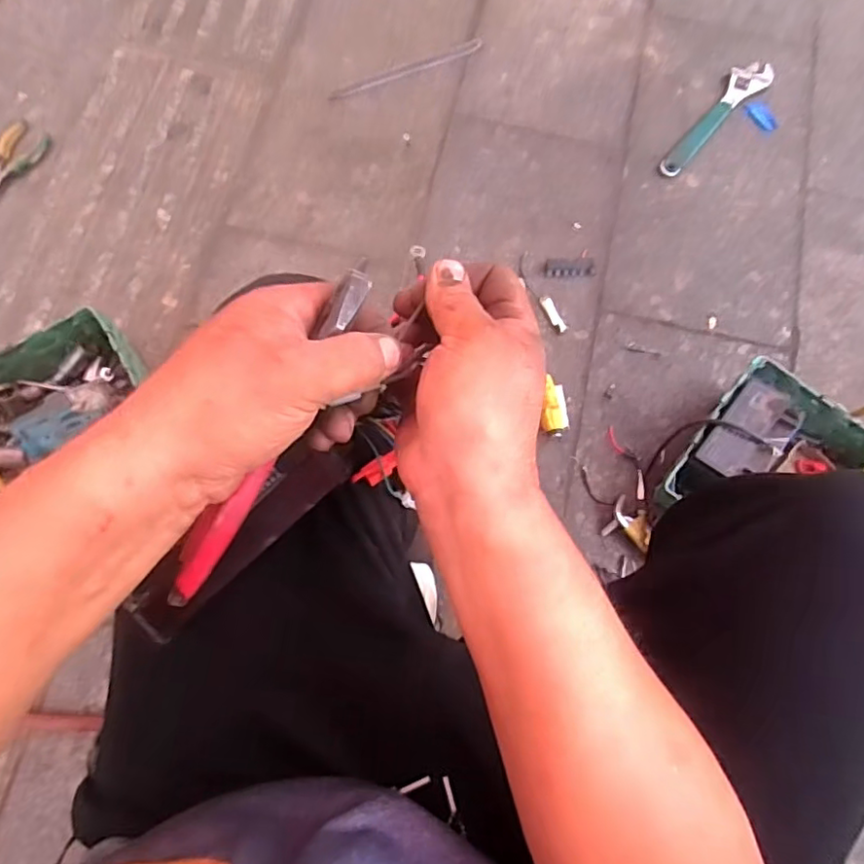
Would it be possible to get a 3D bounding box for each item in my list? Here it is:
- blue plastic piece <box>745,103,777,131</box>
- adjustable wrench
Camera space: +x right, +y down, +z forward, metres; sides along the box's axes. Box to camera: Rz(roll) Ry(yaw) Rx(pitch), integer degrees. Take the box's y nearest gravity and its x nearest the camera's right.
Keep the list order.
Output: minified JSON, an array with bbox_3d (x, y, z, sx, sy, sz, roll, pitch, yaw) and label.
[{"bbox_3d":[0.566,-0.543,1.040,0.028,0.008,0.064,-41,79,-11],"label":"blue plastic piece"},{"bbox_3d":[0.482,-0.537,1.031,0.057,0.020,0.280,41,77,9],"label":"adjustable wrench"}]

